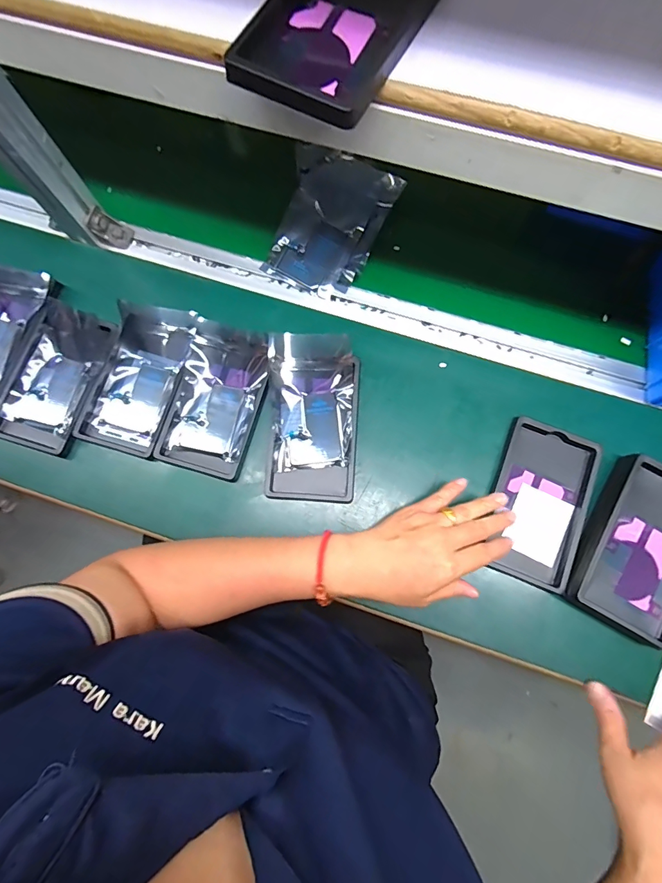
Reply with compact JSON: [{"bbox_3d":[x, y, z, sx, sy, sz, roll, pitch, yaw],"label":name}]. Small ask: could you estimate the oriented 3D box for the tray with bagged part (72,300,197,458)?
[{"bbox_3d":[-0.214,-0.070,0.445,0.092,0.030,0.157,16,77,6],"label":"tray with bagged part"}]

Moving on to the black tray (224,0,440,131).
[{"bbox_3d":[0.011,-0.284,0.269,0.096,0.015,0.163,28,78,8],"label":"black tray"}]

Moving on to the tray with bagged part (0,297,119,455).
[{"bbox_3d":[-0.310,-0.074,0.445,0.095,0.034,0.159,20,77,6],"label":"tray with bagged part"}]

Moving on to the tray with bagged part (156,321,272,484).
[{"bbox_3d":[-0.125,-0.046,0.439,0.094,0.025,0.155,15,77,5],"label":"tray with bagged part"}]

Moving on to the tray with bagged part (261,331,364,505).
[{"bbox_3d":[-0.018,-0.026,0.433,0.095,0.029,0.176,1,76,2],"label":"tray with bagged part"}]

